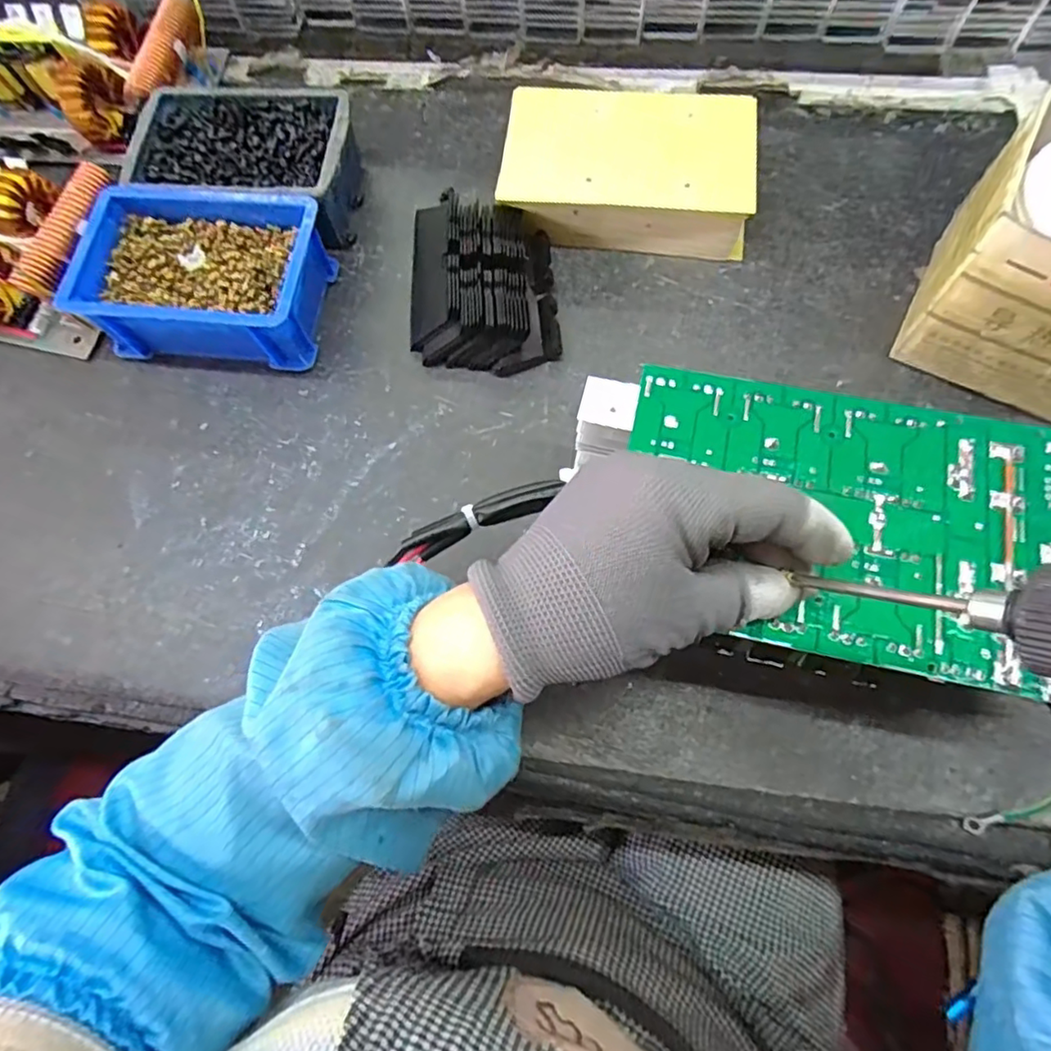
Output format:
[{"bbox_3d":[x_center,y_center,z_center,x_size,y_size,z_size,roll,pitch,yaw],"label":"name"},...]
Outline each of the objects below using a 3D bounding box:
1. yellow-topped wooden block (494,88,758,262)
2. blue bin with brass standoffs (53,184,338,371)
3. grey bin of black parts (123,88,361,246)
[{"bbox_3d":[0.071,-0.247,0.433,0.170,0.046,0.106,7,72,5],"label":"yellow-topped wooden block"},{"bbox_3d":[-0.208,-0.162,0.409,0.149,0.052,0.106,7,72,5],"label":"blue bin with brass standoffs"},{"bbox_3d":[-0.195,-0.253,0.439,0.144,0.051,0.107,4,72,5],"label":"grey bin of black parts"}]

